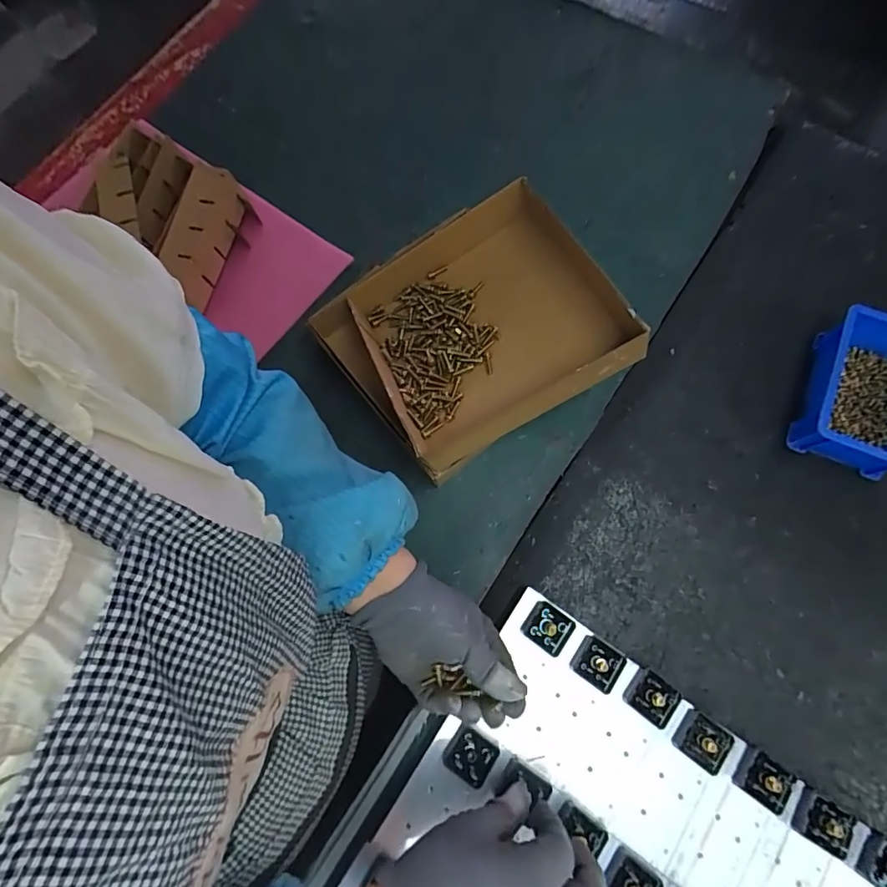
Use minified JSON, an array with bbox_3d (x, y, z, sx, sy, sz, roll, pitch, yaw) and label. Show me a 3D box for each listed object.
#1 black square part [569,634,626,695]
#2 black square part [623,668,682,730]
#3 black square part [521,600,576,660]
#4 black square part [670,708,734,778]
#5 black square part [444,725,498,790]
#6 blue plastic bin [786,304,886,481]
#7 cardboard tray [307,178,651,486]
[{"bbox_3d":[0.133,0.190,0.412,0.036,0.018,0.035,31,75,9],"label":"black square part"},{"bbox_3d":[0.177,0.215,0.402,0.039,0.018,0.035,35,76,10],"label":"black square part"},{"bbox_3d":[0.092,0.162,0.417,0.039,0.021,0.034,33,76,10],"label":"black square part"},{"bbox_3d":[0.213,0.245,0.390,0.042,0.020,0.035,34,76,10],"label":"black square part"},{"bbox_3d":[0.022,0.255,0.389,0.037,0.007,0.036,33,78,14],"label":"black square part"},{"bbox_3d":[0.419,-0.045,0.473,0.116,0.058,0.161,20,74,6],"label":"blue plastic bin"},{"bbox_3d":[0.021,-0.113,0.465,0.254,0.058,0.236,-33,63,10],"label":"cardboard tray"}]

